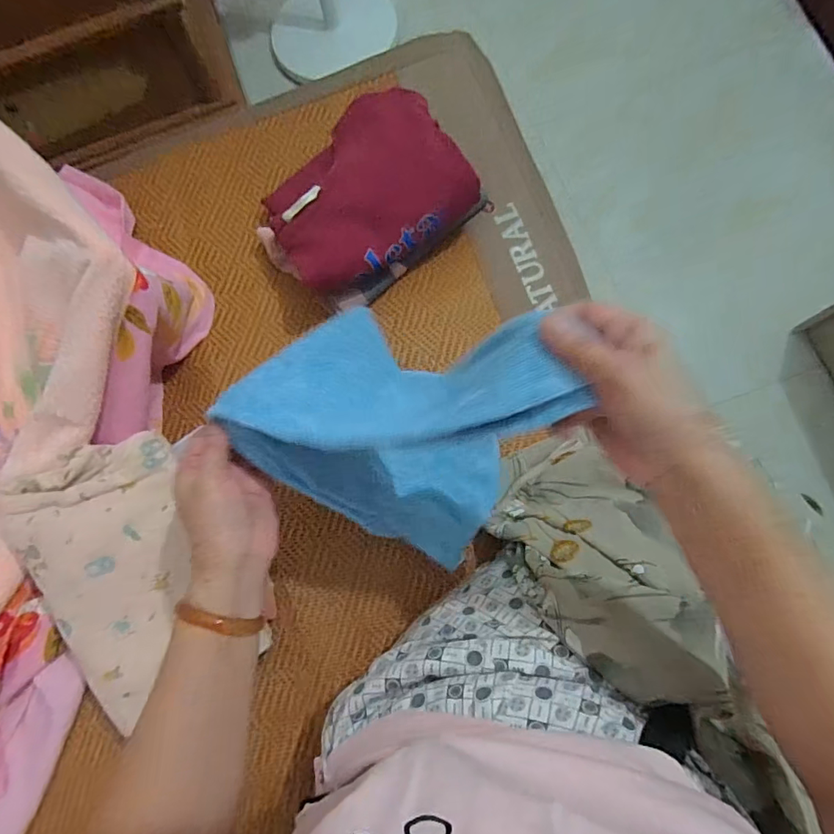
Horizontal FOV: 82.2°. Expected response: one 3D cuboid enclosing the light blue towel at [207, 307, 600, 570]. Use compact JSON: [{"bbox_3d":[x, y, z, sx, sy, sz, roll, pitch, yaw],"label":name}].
[{"bbox_3d":[-0.025,0.013,0.399,0.217,0.259,0.150,29,78,8],"label":"light blue towel"}]

